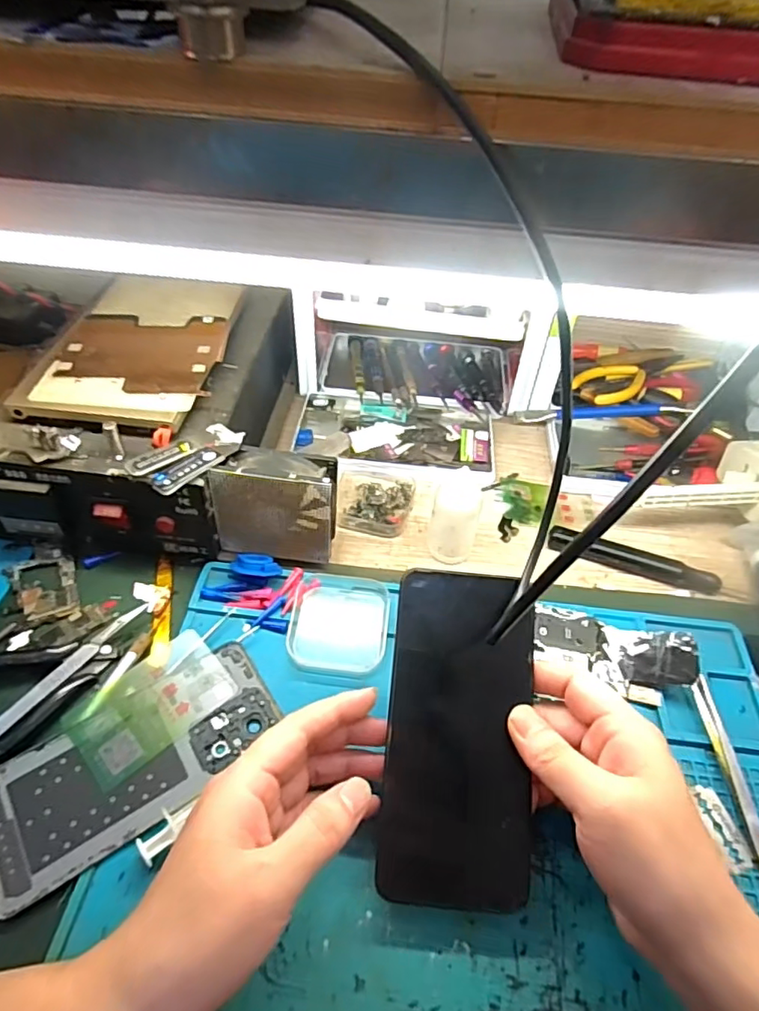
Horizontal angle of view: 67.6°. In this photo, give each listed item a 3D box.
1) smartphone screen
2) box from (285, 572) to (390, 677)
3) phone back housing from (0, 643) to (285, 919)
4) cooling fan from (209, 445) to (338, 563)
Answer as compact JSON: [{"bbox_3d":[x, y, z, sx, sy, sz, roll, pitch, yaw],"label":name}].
[{"bbox_3d":[0.040,0.113,0.287,0.070,0.004,0.155,3,73,9],"label":"smartphone screen"},{"bbox_3d":[-0.027,0.079,0.384,0.064,0.015,0.070,6,47,2],"label":"box"},{"bbox_3d":[-0.137,0.143,0.315,0.160,0.008,0.071,-25,53,-24],"label":"phone back housing"},{"bbox_3d":[-0.071,0.003,0.397,0.080,0.085,0.031,4,47,1],"label":"cooling fan"}]

